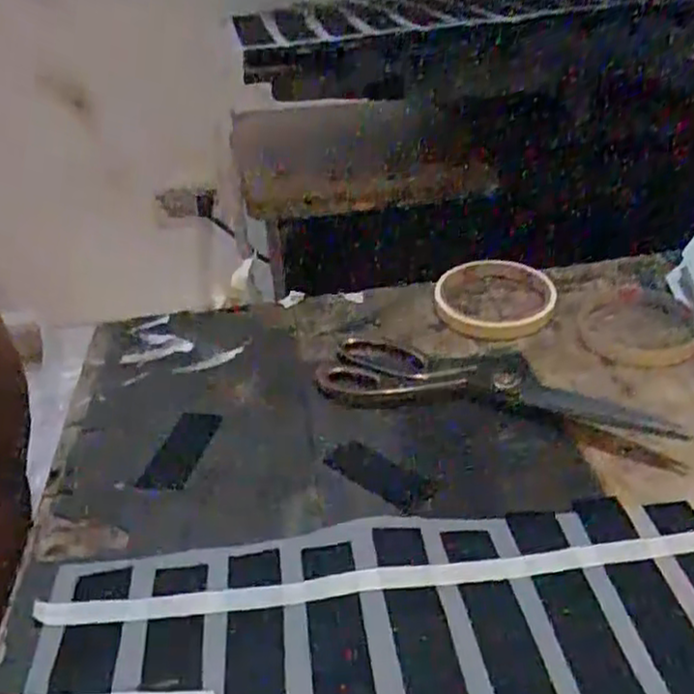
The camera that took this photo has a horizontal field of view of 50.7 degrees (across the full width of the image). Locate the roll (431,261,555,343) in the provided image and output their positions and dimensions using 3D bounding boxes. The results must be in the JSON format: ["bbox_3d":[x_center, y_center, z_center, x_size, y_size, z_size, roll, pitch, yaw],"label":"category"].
[{"bbox_3d":[0.111,-0.036,0.548,0.088,0.019,0.086,1,33,6],"label":"roll"}]

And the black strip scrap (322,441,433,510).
[{"bbox_3d":[0.018,0.072,0.415,0.063,0.004,0.029,28,42,35],"label":"black strip scrap"}]

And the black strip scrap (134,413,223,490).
[{"bbox_3d":[-0.099,0.061,0.440,0.027,0.004,0.070,4,33,11],"label":"black strip scrap"}]

